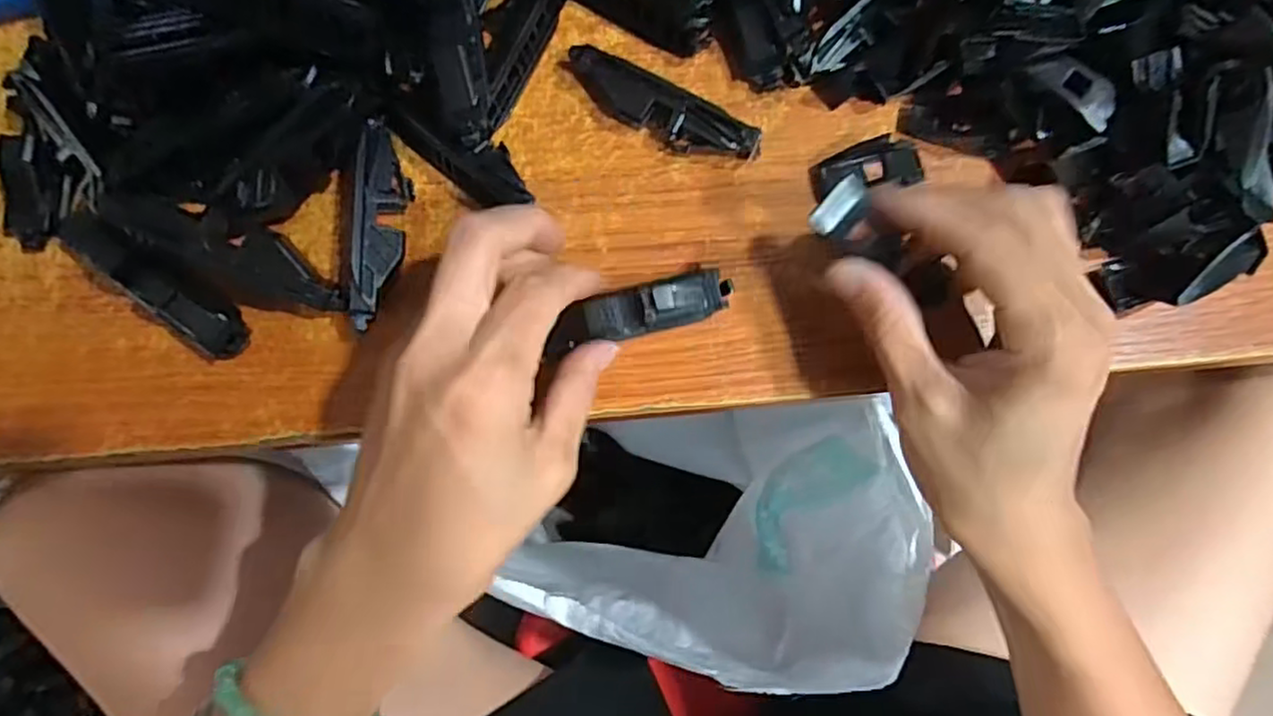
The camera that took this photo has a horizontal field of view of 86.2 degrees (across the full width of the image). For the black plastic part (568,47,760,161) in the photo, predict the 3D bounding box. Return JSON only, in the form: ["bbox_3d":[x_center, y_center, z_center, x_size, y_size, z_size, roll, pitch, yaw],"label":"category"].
[{"bbox_3d":[0.009,-0.095,0.264,0.078,0.017,0.017,28,81,2],"label":"black plastic part"}]

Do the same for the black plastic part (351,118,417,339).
[{"bbox_3d":[-0.094,-0.048,0.252,0.016,0.020,0.074,2,81,-2],"label":"black plastic part"}]

